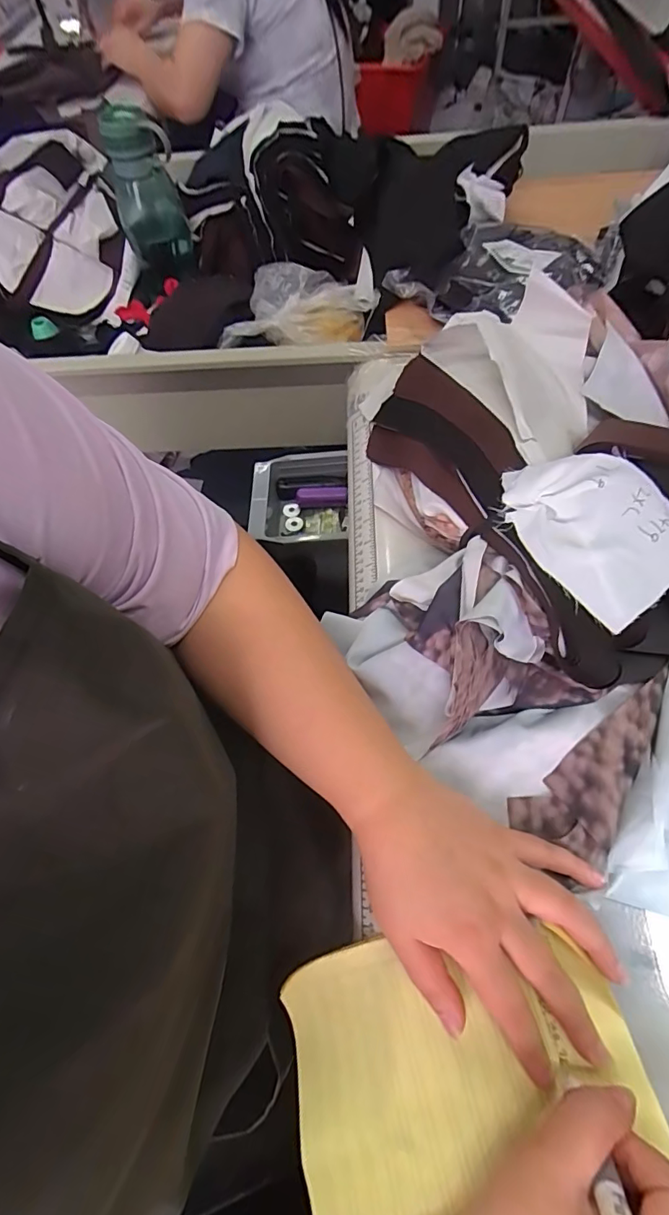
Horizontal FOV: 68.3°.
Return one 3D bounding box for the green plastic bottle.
[{"bbox_3d":[-0.259,-0.570,0.691,0.090,0.174,0.069,-19,62,-6],"label":"green plastic bottle"}]

